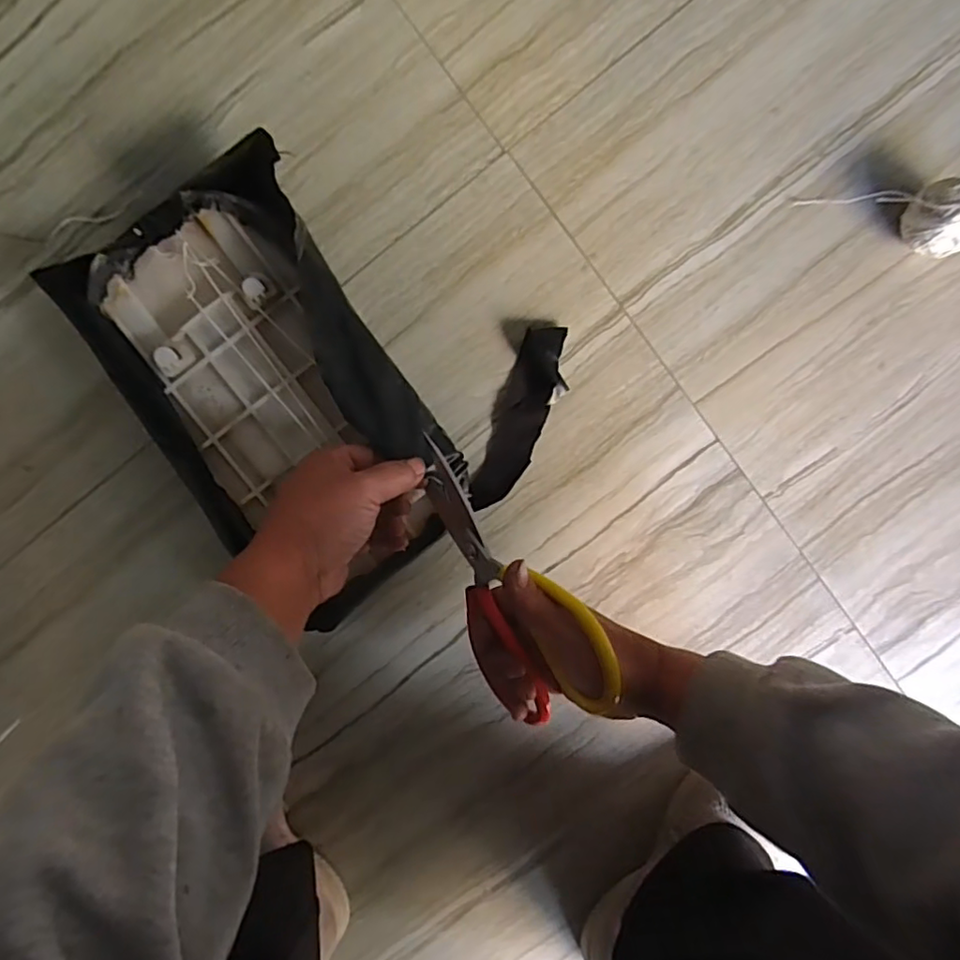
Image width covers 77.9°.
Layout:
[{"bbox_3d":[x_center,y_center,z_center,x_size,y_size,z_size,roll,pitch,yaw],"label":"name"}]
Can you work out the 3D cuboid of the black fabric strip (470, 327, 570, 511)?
[{"bbox_3d":[0.031,-0.046,0.455,0.038,0.009,0.144,21,96,-4],"label":"black fabric strip"}]

